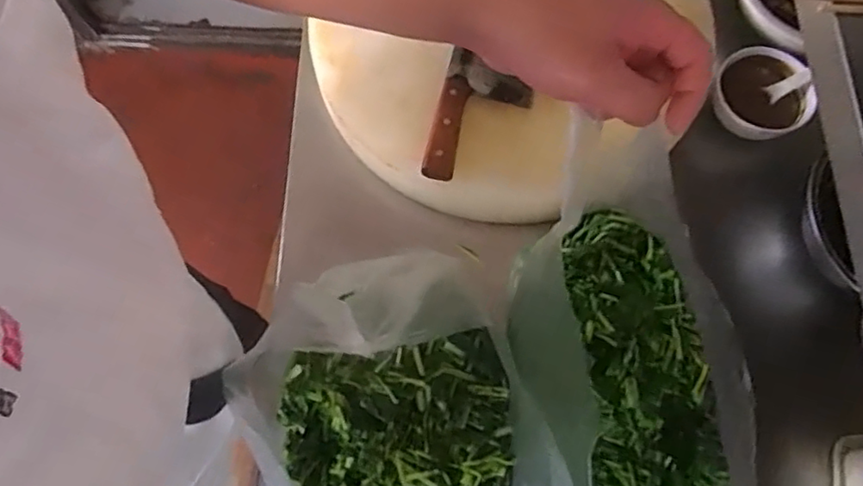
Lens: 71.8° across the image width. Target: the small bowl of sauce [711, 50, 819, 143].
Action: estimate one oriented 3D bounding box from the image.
[{"bbox_3d":[0.390,-0.174,0.709,0.109,0.043,0.110,0,71,-1],"label":"small bowl of sauce"}]

